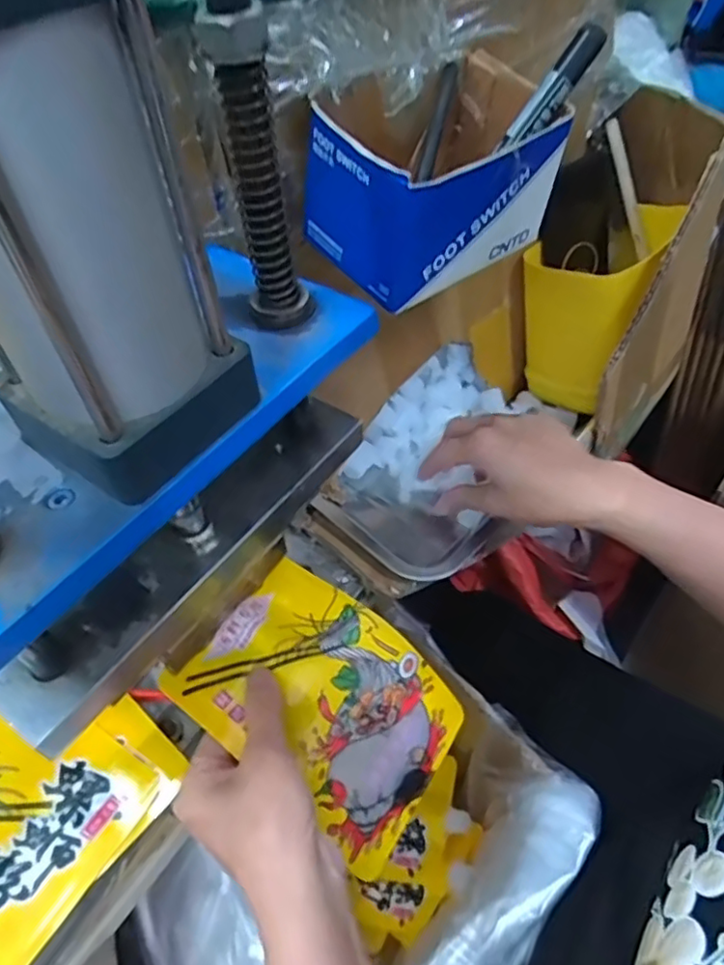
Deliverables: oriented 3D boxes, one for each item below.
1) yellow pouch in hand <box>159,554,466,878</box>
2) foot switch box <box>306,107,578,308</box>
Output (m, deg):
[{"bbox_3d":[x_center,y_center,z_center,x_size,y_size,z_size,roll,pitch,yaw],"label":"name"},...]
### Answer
[{"bbox_3d":[-0.023,0.133,0.380,0.151,0.051,0.114,29,58,24],"label":"yellow pouch in hand"},{"bbox_3d":[0.041,-0.162,0.337,0.124,0.074,0.090,-36,58,-24],"label":"foot switch box"}]

